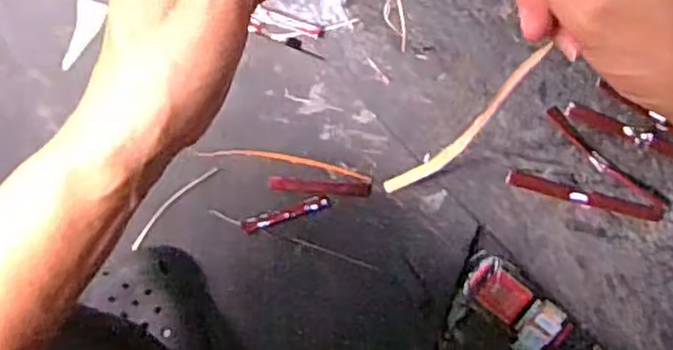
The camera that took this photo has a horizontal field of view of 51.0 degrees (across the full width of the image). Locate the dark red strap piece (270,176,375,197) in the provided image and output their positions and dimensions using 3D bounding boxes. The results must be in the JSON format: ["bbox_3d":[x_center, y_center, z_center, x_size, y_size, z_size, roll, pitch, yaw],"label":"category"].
[{"bbox_3d":[-0.017,0.012,0.730,0.104,0.009,0.015,4,89,-1],"label":"dark red strap piece"}]

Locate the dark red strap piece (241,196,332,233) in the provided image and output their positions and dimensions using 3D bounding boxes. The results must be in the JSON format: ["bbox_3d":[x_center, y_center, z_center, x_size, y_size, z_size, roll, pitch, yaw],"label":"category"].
[{"bbox_3d":[-0.052,0.041,0.734,0.095,0.006,0.016,-17,89,-2],"label":"dark red strap piece"}]

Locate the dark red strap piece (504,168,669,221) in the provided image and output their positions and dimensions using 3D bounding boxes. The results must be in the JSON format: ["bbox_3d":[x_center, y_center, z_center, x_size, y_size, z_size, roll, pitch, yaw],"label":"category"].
[{"bbox_3d":[0.246,0.022,0.697,0.155,0.009,0.015,15,88,-1],"label":"dark red strap piece"}]

